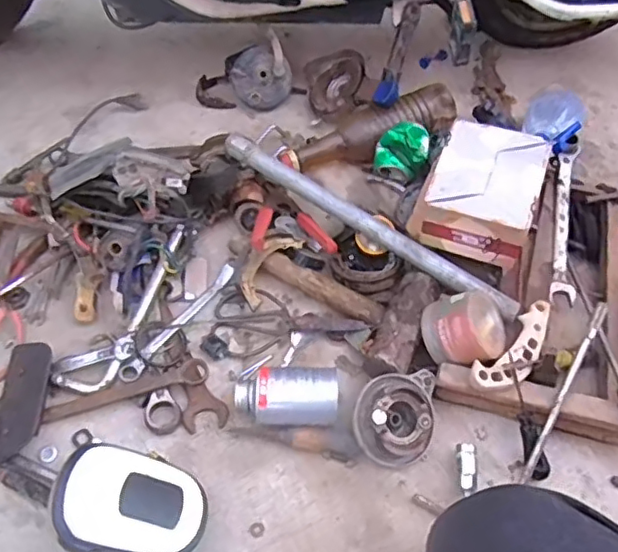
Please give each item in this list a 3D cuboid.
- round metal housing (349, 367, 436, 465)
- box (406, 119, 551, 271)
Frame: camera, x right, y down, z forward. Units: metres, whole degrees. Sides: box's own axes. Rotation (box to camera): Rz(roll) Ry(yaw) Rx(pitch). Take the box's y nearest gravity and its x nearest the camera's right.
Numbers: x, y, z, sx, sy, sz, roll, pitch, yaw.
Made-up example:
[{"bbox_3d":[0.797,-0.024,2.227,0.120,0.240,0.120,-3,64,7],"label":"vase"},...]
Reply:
[{"bbox_3d":[0.101,0.162,0.693,0.100,0.042,0.105,4,70,-18],"label":"round metal housing"},{"bbox_3d":[0.223,-0.118,0.797,0.142,0.084,0.189,17,56,11],"label":"box"}]

